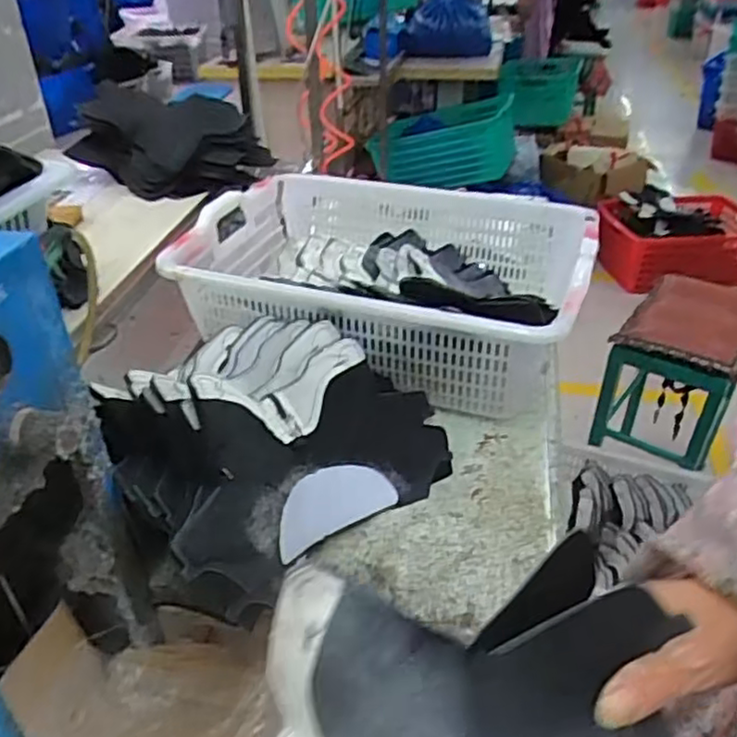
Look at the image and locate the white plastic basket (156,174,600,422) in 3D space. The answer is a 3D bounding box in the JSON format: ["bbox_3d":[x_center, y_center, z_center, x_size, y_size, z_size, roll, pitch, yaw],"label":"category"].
[{"bbox_3d":[0.038,-0.130,1.034,0.536,0.185,0.473,6,35,10],"label":"white plastic basket"}]

